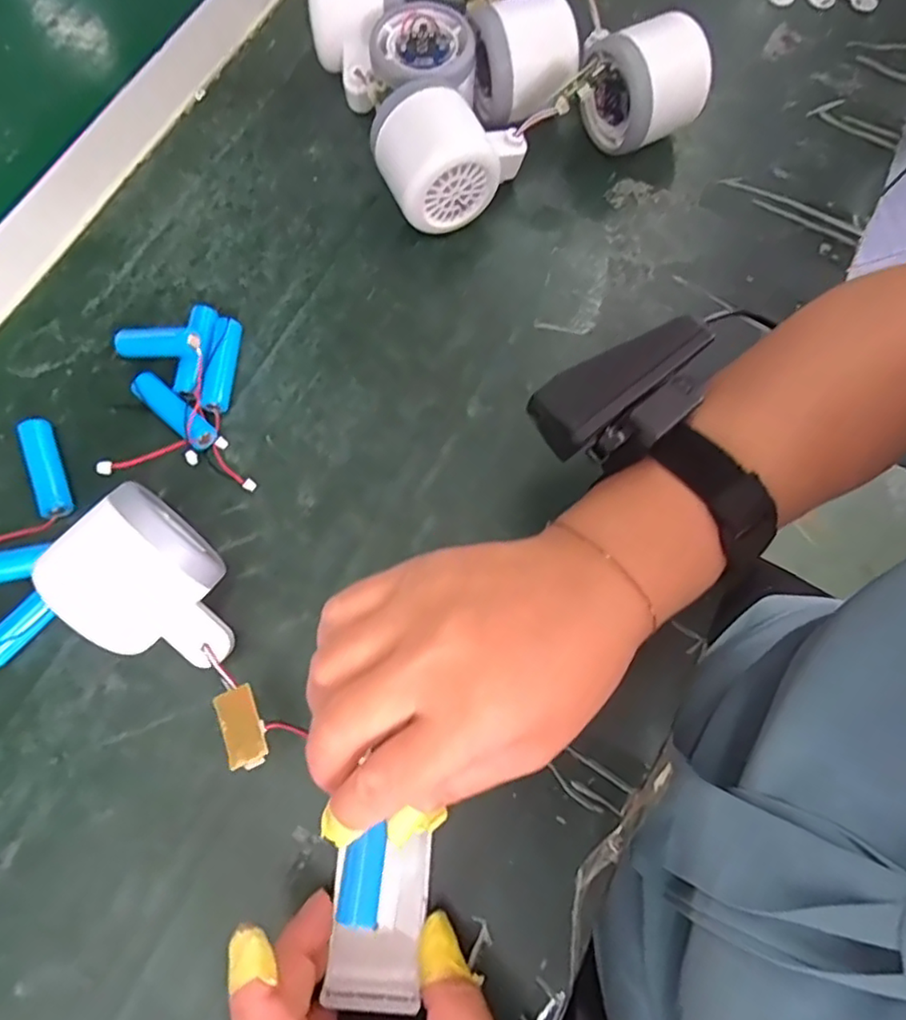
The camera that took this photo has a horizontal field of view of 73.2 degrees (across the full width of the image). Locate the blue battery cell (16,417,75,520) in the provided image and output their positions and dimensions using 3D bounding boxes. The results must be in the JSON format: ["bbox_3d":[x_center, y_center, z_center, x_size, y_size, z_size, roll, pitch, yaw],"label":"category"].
[{"bbox_3d":[-0.204,-0.022,0.306,0.013,0.014,0.052,-20,75,-8],"label":"blue battery cell"}]

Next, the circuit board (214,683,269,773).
[{"bbox_3d":[-0.085,0.087,0.244,0.016,0.004,0.032,-24,63,-9],"label":"circuit board"}]

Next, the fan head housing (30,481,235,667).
[{"bbox_3d":[-0.127,0.036,0.268,0.073,0.058,0.055,38,76,9],"label":"fan head housing"}]

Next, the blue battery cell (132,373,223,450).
[{"bbox_3d":[-0.144,-0.051,0.315,0.051,0.016,0.015,40,76,10],"label":"blue battery cell"}]

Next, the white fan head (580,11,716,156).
[{"bbox_3d":[0.112,-0.249,0.359,0.058,0.063,0.062,-38,78,-12],"label":"white fan head"}]

